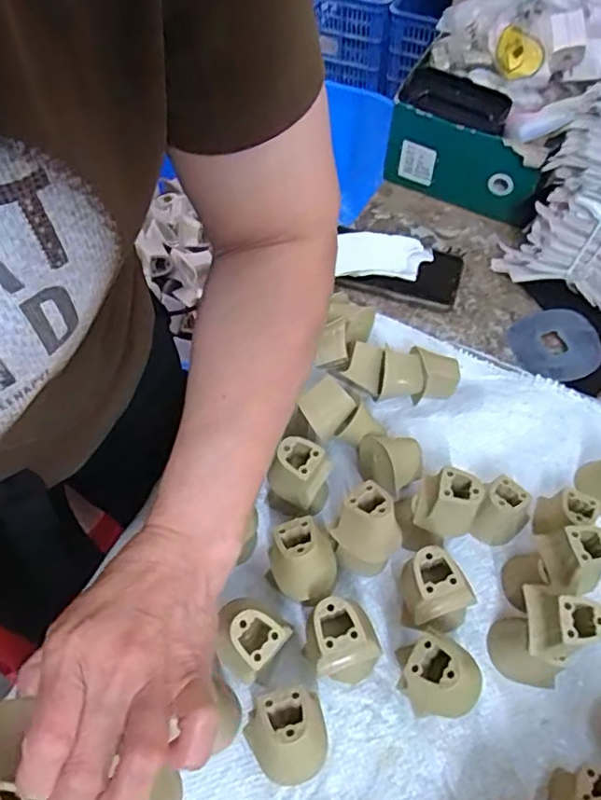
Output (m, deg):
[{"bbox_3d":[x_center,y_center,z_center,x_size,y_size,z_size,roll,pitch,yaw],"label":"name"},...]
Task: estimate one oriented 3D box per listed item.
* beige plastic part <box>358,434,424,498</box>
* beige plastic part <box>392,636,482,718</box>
[{"bbox_3d":[0.074,0.051,0.477,0.044,0.042,0.049,-30,62,-19],"label":"beige plastic part"},{"bbox_3d":[0.086,0.174,0.381,0.054,0.070,0.042,27,60,16],"label":"beige plastic part"}]

